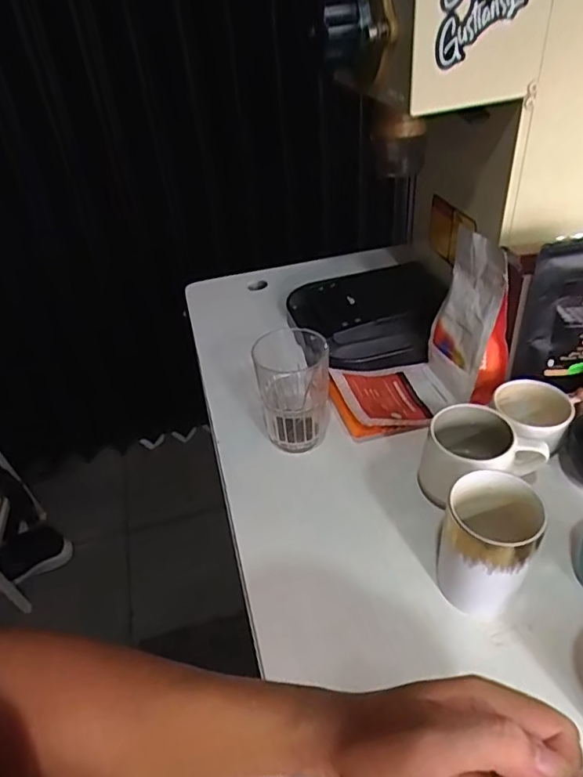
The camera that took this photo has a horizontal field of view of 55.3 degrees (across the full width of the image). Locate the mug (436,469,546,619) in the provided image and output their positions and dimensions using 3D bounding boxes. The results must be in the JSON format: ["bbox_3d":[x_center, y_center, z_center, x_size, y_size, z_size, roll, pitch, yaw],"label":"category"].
[{"bbox_3d":[0.157,0.128,0.449,0.067,0.108,0.067,-3,39,3],"label":"mug"}]

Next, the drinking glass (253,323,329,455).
[{"bbox_3d":[0.004,0.007,0.608,0.074,0.132,0.071,-7,39,-1],"label":"drinking glass"}]

